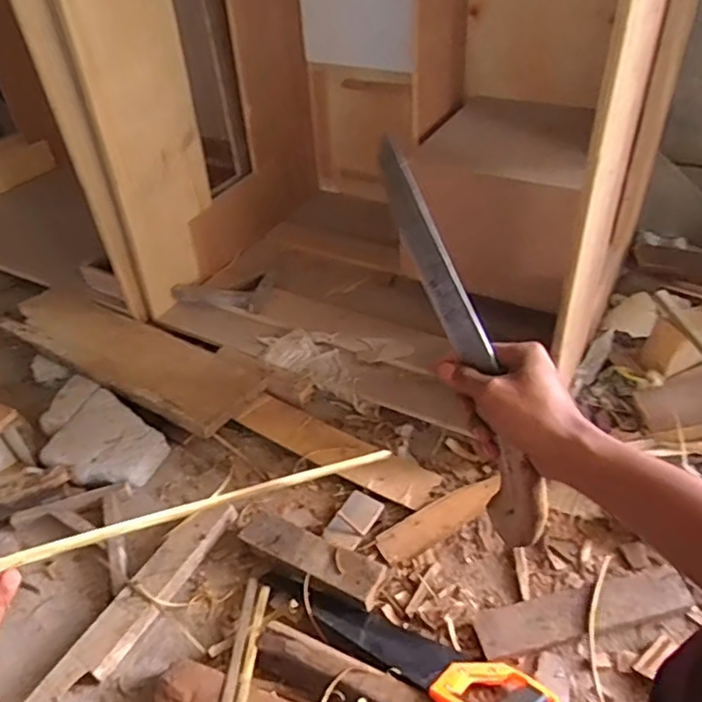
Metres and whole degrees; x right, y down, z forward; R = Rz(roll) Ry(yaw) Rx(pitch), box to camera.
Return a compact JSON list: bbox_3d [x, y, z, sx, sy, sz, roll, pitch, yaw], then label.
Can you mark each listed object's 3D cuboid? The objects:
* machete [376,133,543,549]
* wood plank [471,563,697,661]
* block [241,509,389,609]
[{"bbox_3d":[0.092,-0.009,0.517,0.033,0.039,0.349,-18,85,-16],"label":"machete"},{"bbox_3d":[0.337,0.380,0.901,0.307,0.022,0.064,-15,65,1],"label":"wood plank"},{"bbox_3d":[-0.064,0.317,0.976,0.246,0.028,0.072,16,45,23],"label":"block"}]

